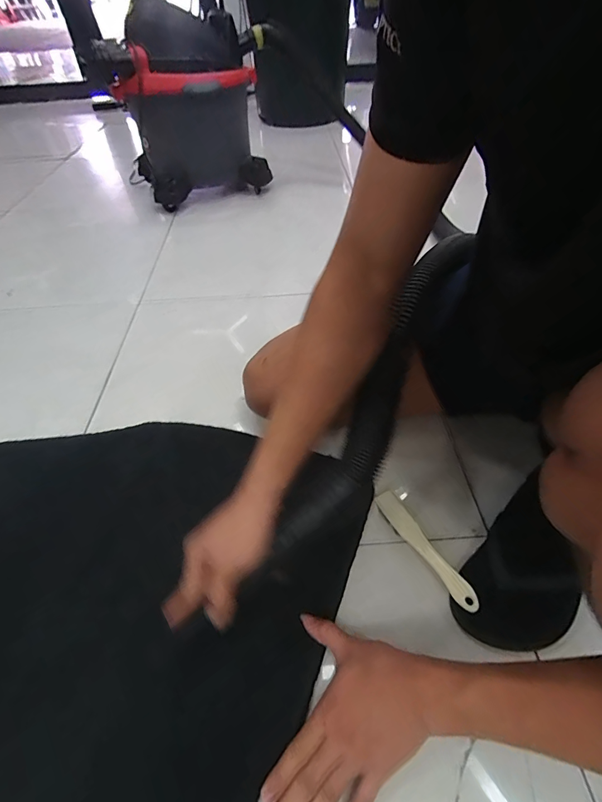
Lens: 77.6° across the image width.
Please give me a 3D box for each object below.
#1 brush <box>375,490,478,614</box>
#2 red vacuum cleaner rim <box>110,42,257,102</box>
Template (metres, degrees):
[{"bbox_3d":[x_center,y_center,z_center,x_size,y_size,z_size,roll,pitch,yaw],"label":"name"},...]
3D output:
[{"bbox_3d":[0.153,0.182,0.468,0.027,0.036,0.163,-24,52,-17],"label":"brush"},{"bbox_3d":[-0.332,-0.985,1.110,0.451,0.097,0.060,-22,51,-15],"label":"red vacuum cleaner rim"}]

